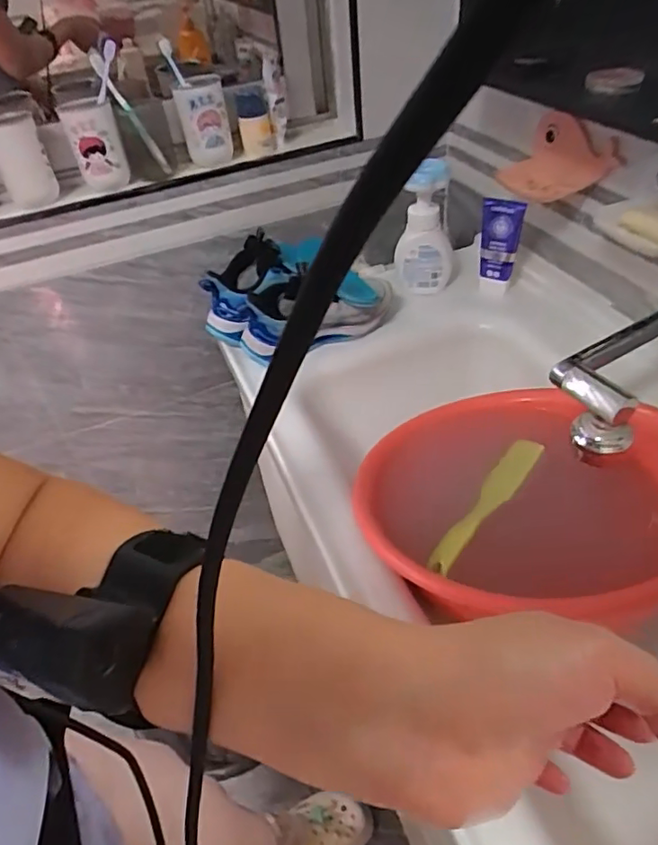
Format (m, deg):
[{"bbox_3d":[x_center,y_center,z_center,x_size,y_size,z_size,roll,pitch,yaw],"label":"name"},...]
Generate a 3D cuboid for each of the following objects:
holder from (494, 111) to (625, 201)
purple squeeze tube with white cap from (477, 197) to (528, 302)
[{"bbox_3d":[0.299,-0.359,0.781,0.075,0.100,0.160,-16,45,-11],"label":"holder"},{"bbox_3d":[0.249,-0.251,0.848,0.055,0.152,0.036,8,46,13],"label":"purple squeeze tube with white cap"}]

